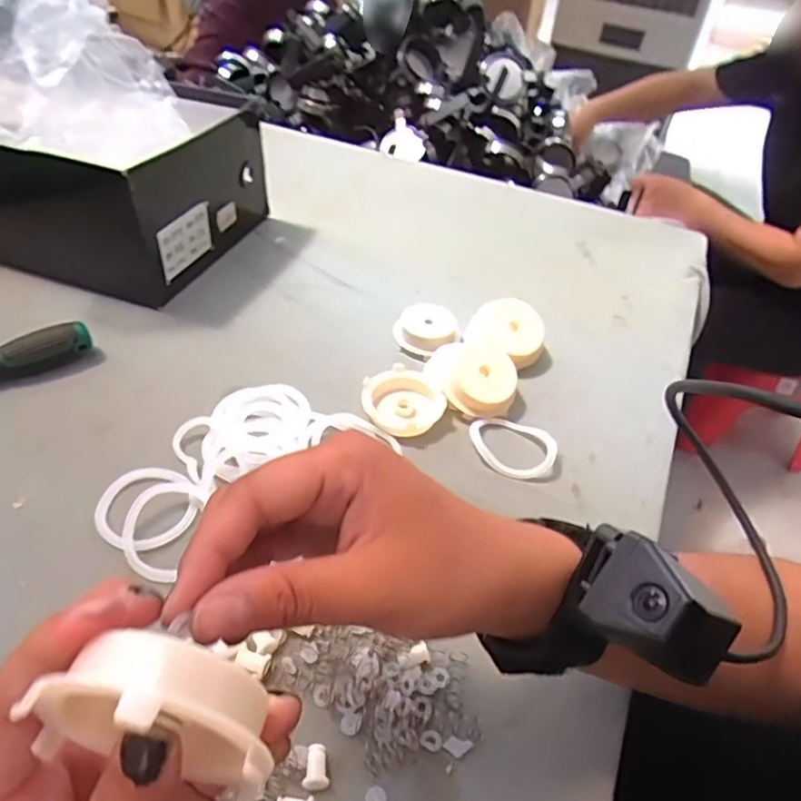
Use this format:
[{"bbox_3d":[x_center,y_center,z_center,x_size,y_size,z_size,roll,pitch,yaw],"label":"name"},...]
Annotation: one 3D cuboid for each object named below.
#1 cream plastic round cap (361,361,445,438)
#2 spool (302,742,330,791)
[{"bbox_3d":[0.002,0.000,0.428,0.058,0.017,0.057,8,44,1],"label":"cream plastic round cap"},{"bbox_3d":[-0.038,0.162,0.261,0.011,0.007,0.019,-2,45,-9],"label":"spool"}]

